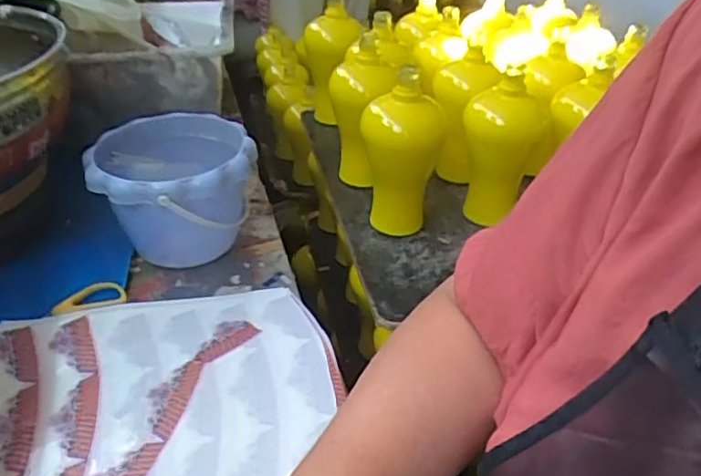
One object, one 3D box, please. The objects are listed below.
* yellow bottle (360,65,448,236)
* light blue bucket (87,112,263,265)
[{"bbox_3d":[0.066,-0.094,0.773,0.102,0.212,0.100,6,34,4],"label":"yellow bottle"},{"bbox_3d":[-0.175,-0.042,0.627,0.147,0.119,0.158,0,36,0],"label":"light blue bucket"}]

